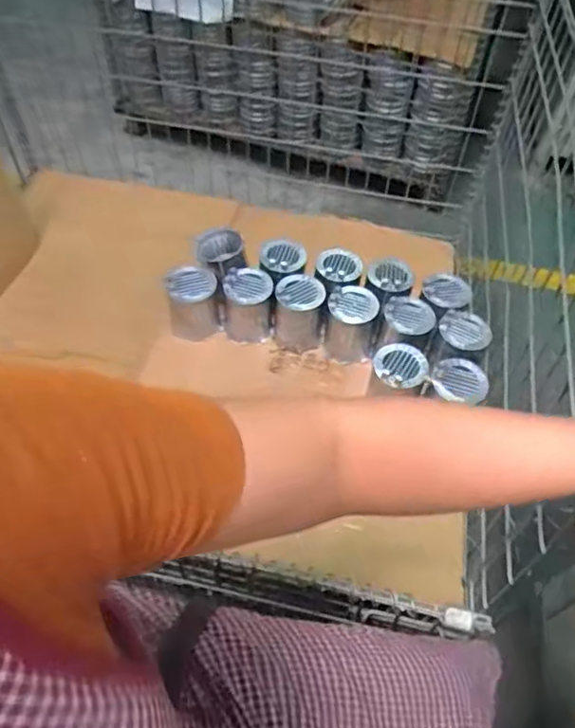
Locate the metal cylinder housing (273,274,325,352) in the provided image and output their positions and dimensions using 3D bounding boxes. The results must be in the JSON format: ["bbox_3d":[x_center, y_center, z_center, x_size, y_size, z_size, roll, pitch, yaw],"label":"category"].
[{"bbox_3d":[0.025,-0.099,1.094,0.091,0.116,0.094,10,54,5],"label":"metal cylinder housing"}]

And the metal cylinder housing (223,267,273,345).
[{"bbox_3d":[-0.072,-0.108,1.089,0.086,0.114,0.087,2,54,-1],"label":"metal cylinder housing"}]

